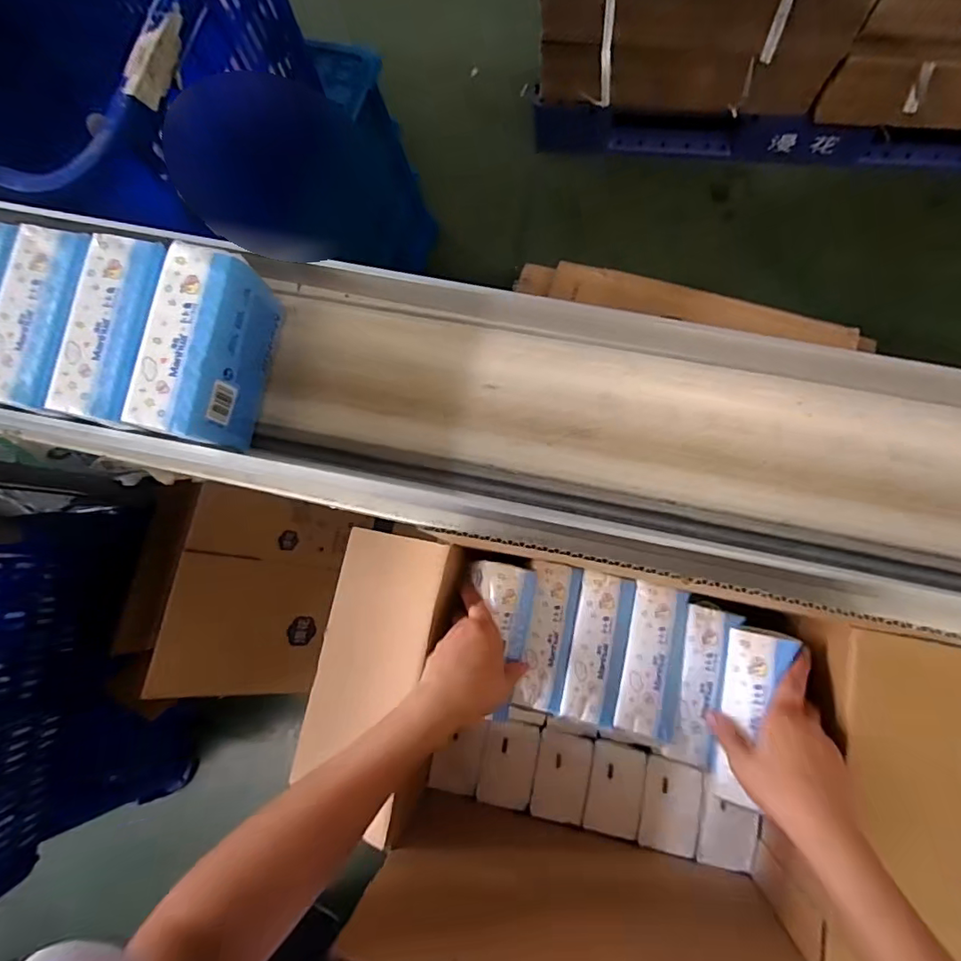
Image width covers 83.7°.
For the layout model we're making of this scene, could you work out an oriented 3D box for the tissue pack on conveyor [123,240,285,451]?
[{"bbox_3d":[-0.213,-0.095,0.424,0.064,0.084,0.142,10,80,1],"label":"tissue pack on conveyor"}]

